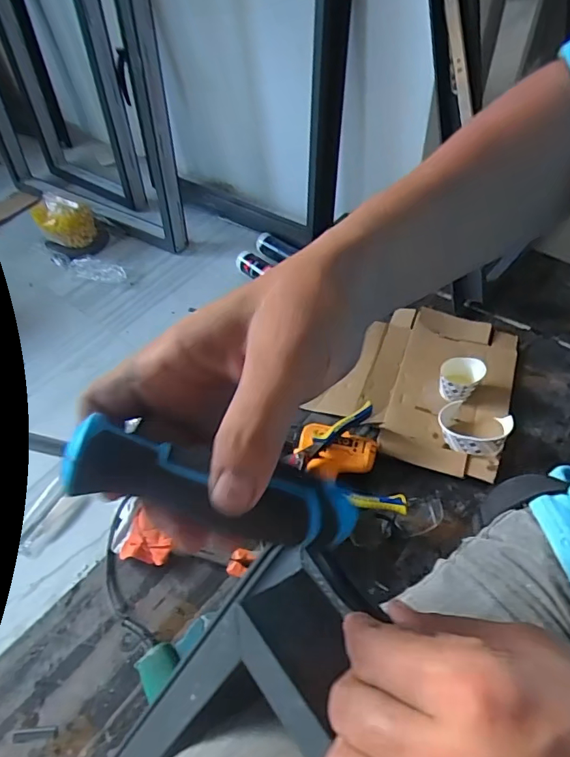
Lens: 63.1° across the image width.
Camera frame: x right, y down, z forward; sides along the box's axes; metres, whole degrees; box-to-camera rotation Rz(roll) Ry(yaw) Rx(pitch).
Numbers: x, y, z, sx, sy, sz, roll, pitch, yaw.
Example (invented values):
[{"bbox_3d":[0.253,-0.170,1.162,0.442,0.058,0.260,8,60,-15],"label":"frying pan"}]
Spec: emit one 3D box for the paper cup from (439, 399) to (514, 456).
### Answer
[{"bbox_3d":[0.293,0.078,0.730,0.103,0.046,0.088,26,59,23],"label":"paper cup"}]

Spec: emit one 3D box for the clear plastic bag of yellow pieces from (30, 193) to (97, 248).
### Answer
[{"bbox_3d":[-0.532,-0.380,1.136,0.119,0.104,0.117,-34,56,-19],"label":"clear plastic bag of yellow pieces"}]

